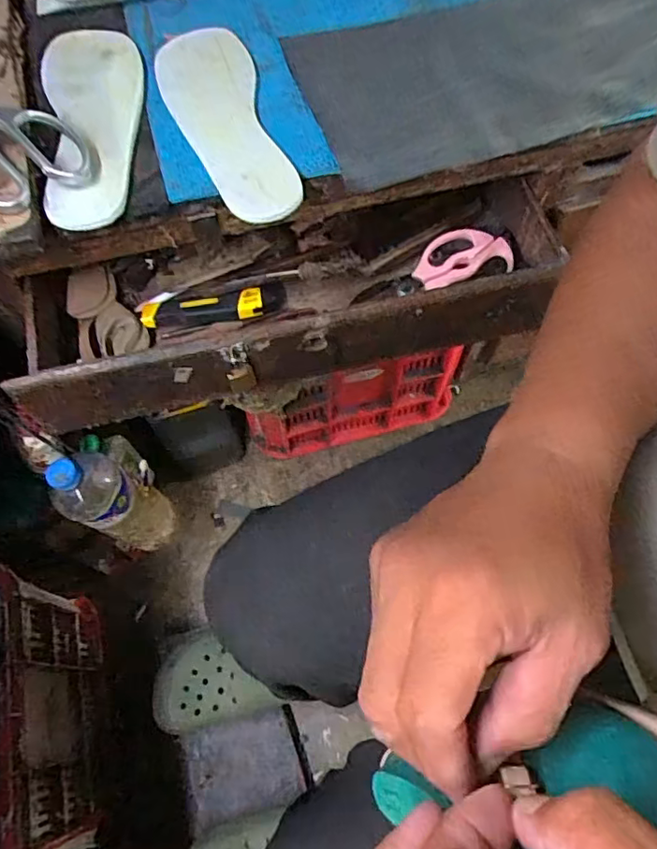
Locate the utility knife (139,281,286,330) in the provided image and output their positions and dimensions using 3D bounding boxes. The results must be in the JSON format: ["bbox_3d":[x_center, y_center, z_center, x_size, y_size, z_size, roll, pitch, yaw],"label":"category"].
[{"bbox_3d":[-0.119,-0.120,0.615,0.147,0.023,0.032,-12,66,-5],"label":"utility knife"}]

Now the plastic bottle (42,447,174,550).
[{"bbox_3d":[-0.249,0.095,0.688,0.072,0.230,0.081,25,68,11],"label":"plastic bottle"}]

